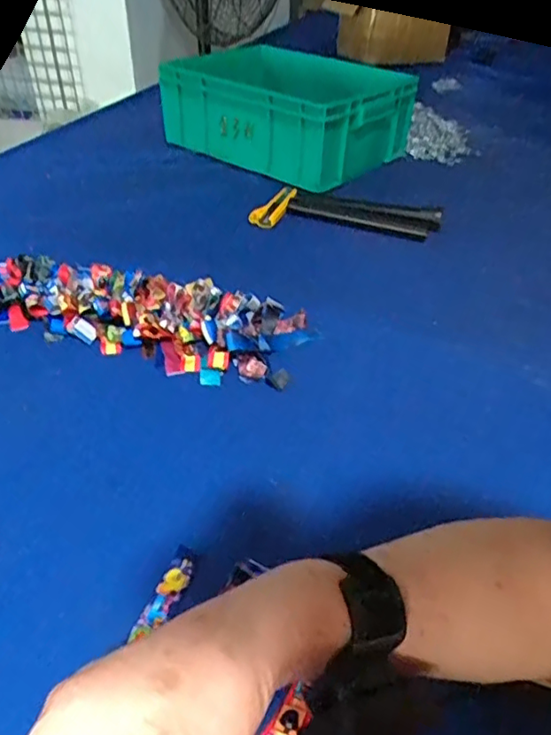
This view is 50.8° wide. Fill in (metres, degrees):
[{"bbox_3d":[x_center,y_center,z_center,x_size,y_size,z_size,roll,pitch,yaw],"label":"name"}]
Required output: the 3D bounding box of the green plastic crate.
[{"bbox_3d":[0.033,-0.491,1.095,0.436,0.140,0.278,31,47,31],"label":"green plastic crate"}]

